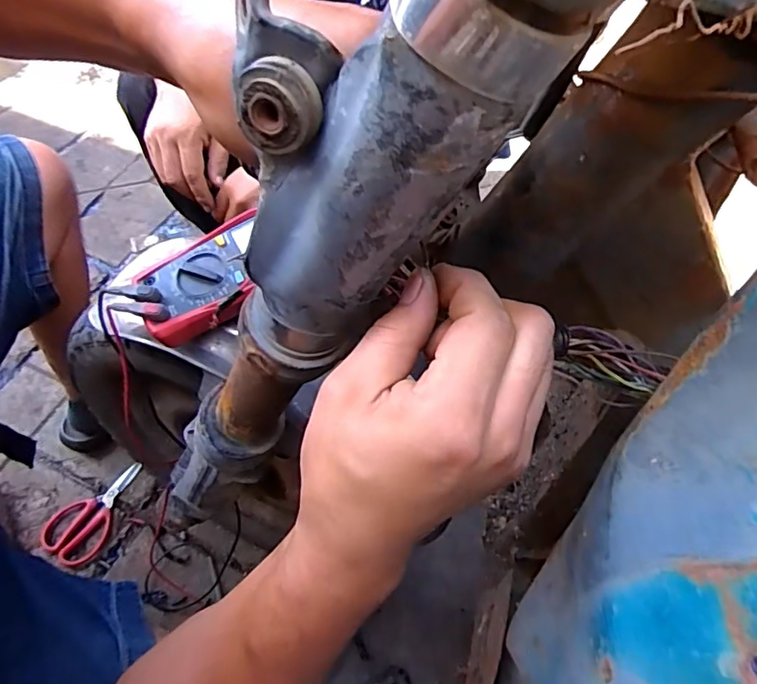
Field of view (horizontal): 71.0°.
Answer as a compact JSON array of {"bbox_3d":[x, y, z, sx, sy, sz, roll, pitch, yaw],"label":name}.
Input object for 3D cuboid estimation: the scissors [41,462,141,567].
[{"bbox_3d":[-0.475,0.279,0.892,0.102,0.013,0.179,25,59,15],"label":"scissors"}]

